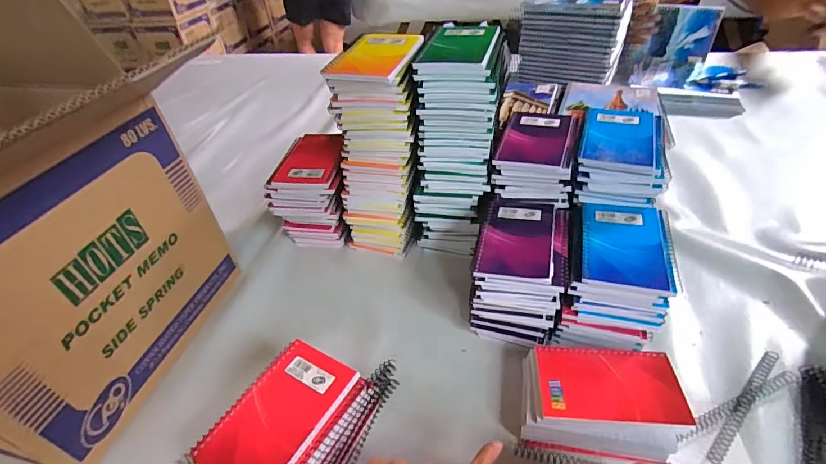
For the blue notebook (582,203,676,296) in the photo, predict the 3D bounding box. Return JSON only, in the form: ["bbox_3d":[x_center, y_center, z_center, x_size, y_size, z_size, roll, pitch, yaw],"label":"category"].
[{"bbox_3d":[0.227,0.011,0.451,0.080,0.012,0.120,7,43,16],"label":"blue notebook"}]

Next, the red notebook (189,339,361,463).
[{"bbox_3d":[-0.120,0.162,0.369,0.085,0.009,0.133,18,47,27],"label":"red notebook"}]

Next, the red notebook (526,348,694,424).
[{"bbox_3d":[0.187,0.147,0.404,0.132,0.010,0.076,0,41,9],"label":"red notebook"}]

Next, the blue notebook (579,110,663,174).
[{"bbox_3d":[0.258,-0.117,0.513,0.088,0.014,0.128,11,44,20],"label":"blue notebook"}]

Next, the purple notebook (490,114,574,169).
[{"bbox_3d":[0.154,-0.121,0.523,0.082,0.014,0.122,9,44,19],"label":"purple notebook"}]

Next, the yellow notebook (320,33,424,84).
[{"bbox_3d":[-0.041,-0.209,0.491,0.084,0.013,0.119,16,50,17],"label":"yellow notebook"}]

